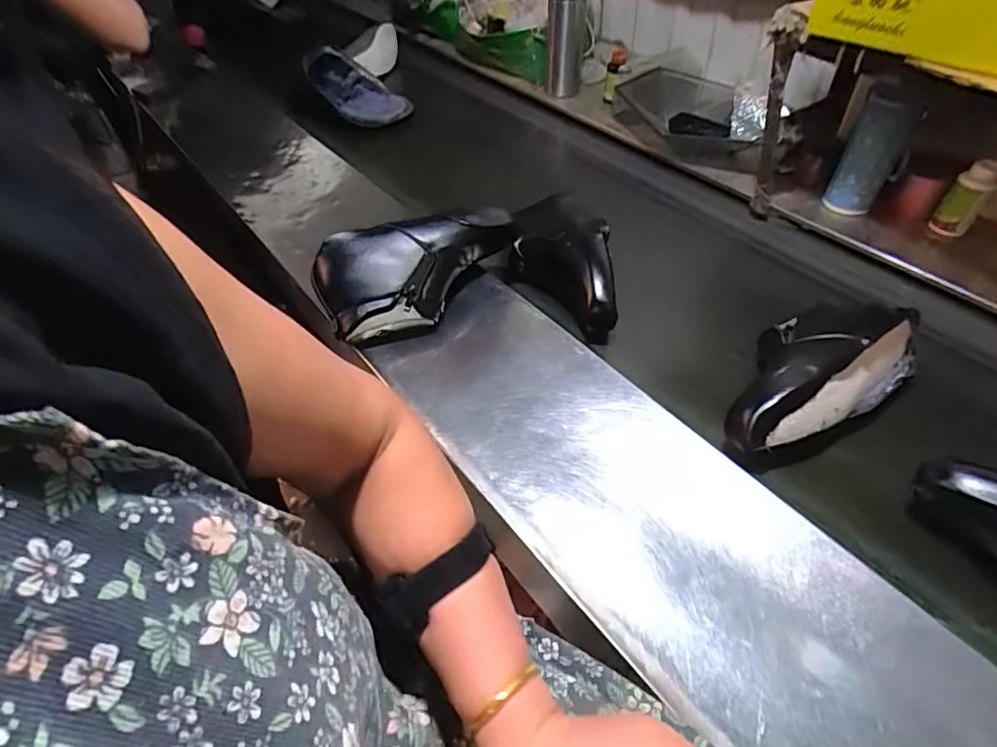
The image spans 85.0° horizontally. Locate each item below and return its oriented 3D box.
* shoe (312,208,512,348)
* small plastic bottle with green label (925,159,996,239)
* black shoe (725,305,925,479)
[{"bbox_3d":[-0.094,-0.127,0.705,0.267,0.096,0.114,-18,51,-11],"label":"shoe"},{"bbox_3d":[0.685,-0.254,0.800,0.050,0.109,0.046,35,60,28],"label":"small plastic bottle with green label"},{"bbox_3d":[0.362,0.003,0.626,0.279,0.086,0.151,-35,56,-24],"label":"black shoe"}]

